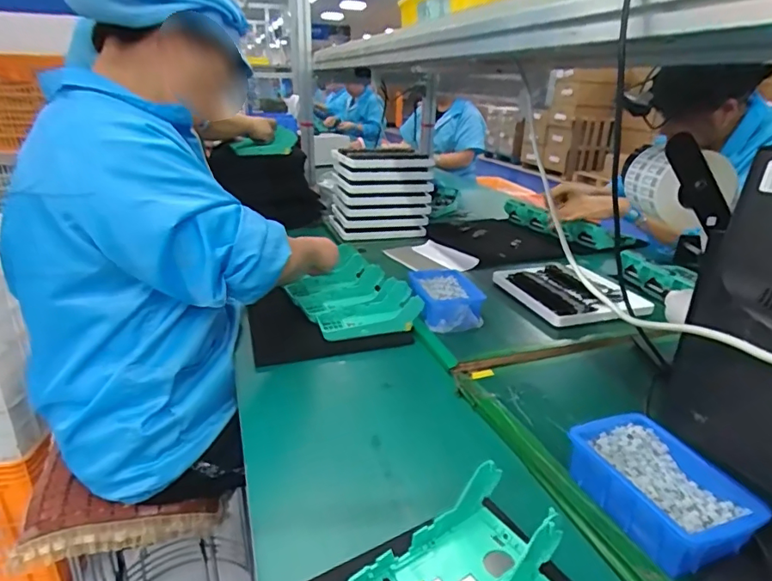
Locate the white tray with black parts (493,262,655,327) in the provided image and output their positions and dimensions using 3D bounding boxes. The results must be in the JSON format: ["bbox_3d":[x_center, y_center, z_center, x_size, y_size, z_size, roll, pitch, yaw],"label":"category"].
[{"bbox_3d":[0.354,0.004,0.971,0.216,0.032,0.255,-4,24,-17],"label":"white tray with black parts"}]

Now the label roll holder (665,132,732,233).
[{"bbox_3d":[0.361,-0.120,0.584,0.041,0.135,0.009,-35,20,13],"label":"label roll holder"}]

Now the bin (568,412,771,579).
[{"bbox_3d":[0.255,0.187,0.473,0.103,0.056,0.149,-5,24,-18],"label":"bin"}]

